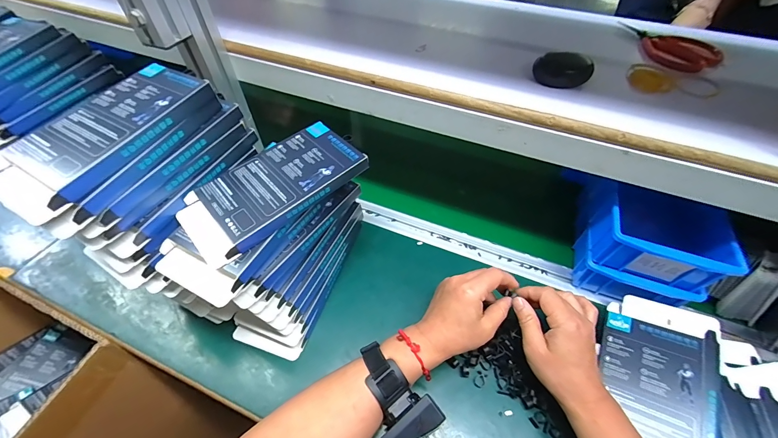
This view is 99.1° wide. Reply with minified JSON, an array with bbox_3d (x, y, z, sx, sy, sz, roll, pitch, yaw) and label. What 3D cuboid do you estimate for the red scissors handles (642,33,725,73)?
[{"bbox_3d":[0.365,-0.210,0.418,0.086,0.019,0.058,36,59,25],"label":"red scissors handles"}]

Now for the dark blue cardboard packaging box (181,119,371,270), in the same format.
[{"bbox_3d":[-0.126,-0.039,0.364,0.191,0.022,0.097,-36,60,-25],"label":"dark blue cardboard packaging box"}]

